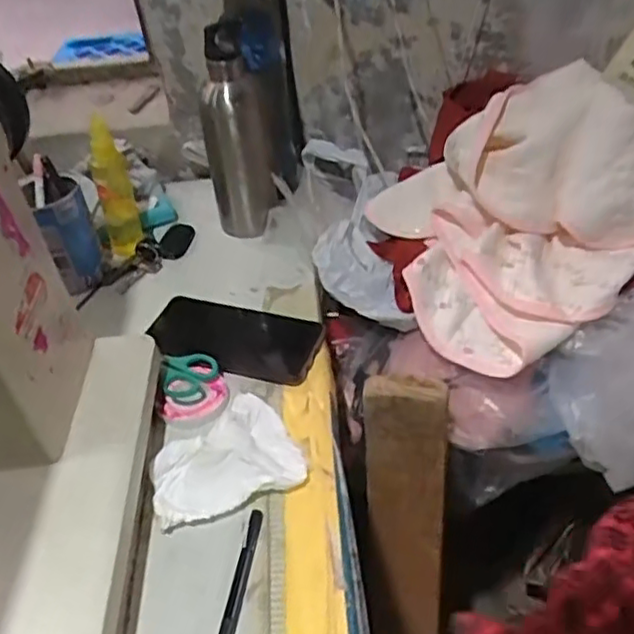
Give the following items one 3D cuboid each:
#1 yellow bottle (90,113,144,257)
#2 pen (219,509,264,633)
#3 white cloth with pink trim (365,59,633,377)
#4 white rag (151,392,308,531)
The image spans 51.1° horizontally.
[{"bbox_3d":[-0.222,-0.141,0.729,0.038,0.151,0.031,-10,22,-3],"label":"yellow bottle"},{"bbox_3d":[-0.054,0.188,0.453,0.010,0.006,0.126,2,43,10],"label":"pen"},{"bbox_3d":[0.236,-0.121,0.706,0.316,0.159,0.244,-19,43,-13],"label":"white cloth with pink trim"},{"bbox_3d":[-0.076,0.106,0.525,0.115,0.021,0.095,-18,43,-12],"label":"white rag"}]

